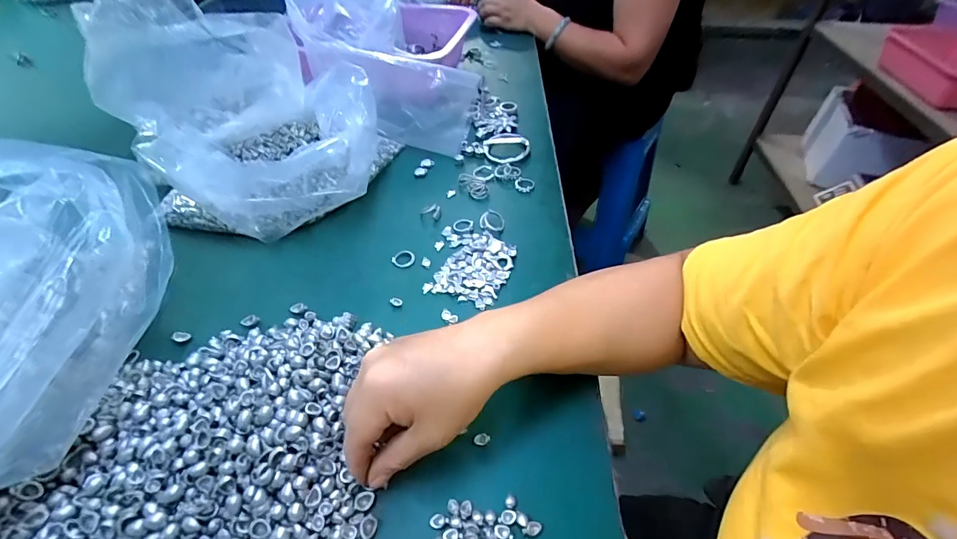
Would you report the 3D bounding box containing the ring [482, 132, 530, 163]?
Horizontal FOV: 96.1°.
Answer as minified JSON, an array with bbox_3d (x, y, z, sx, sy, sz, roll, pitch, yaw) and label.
[{"bbox_3d":[0.035,-0.159,0.553,0.056,0.012,0.062,-30,55,-27],"label":"ring"}]

